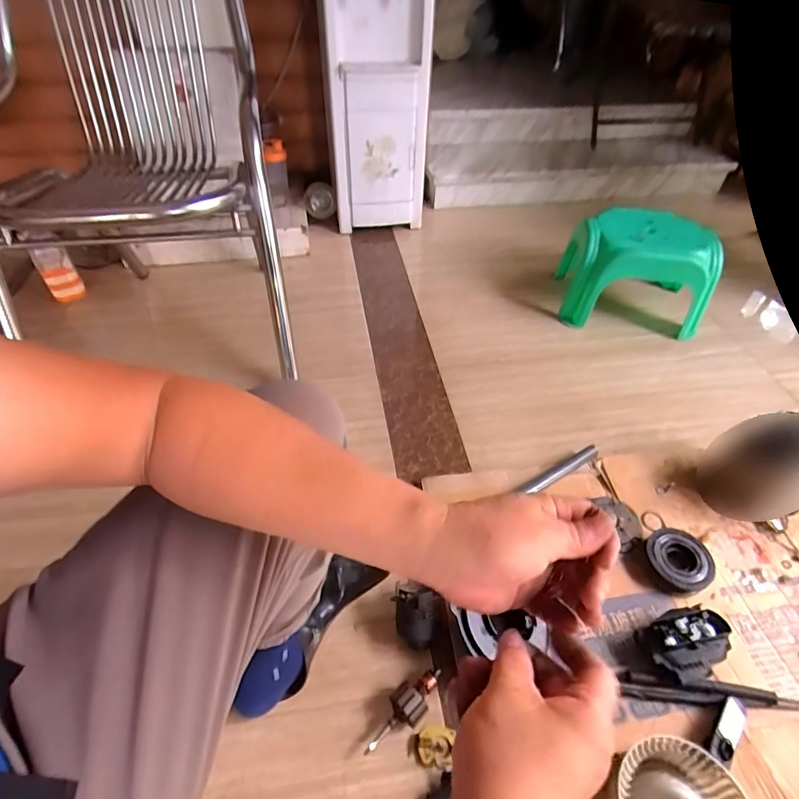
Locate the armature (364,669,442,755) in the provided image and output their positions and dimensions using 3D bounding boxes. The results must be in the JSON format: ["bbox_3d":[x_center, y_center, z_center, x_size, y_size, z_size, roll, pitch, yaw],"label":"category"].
[{"bbox_3d":[0.006,0.415,0.629,0.127,0.049,0.044,-25,51,-24],"label":"armature"}]

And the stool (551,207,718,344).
[{"bbox_3d":[0.657,-0.365,1.305,0.370,0.218,0.300,11,46,10],"label":"stool"}]

